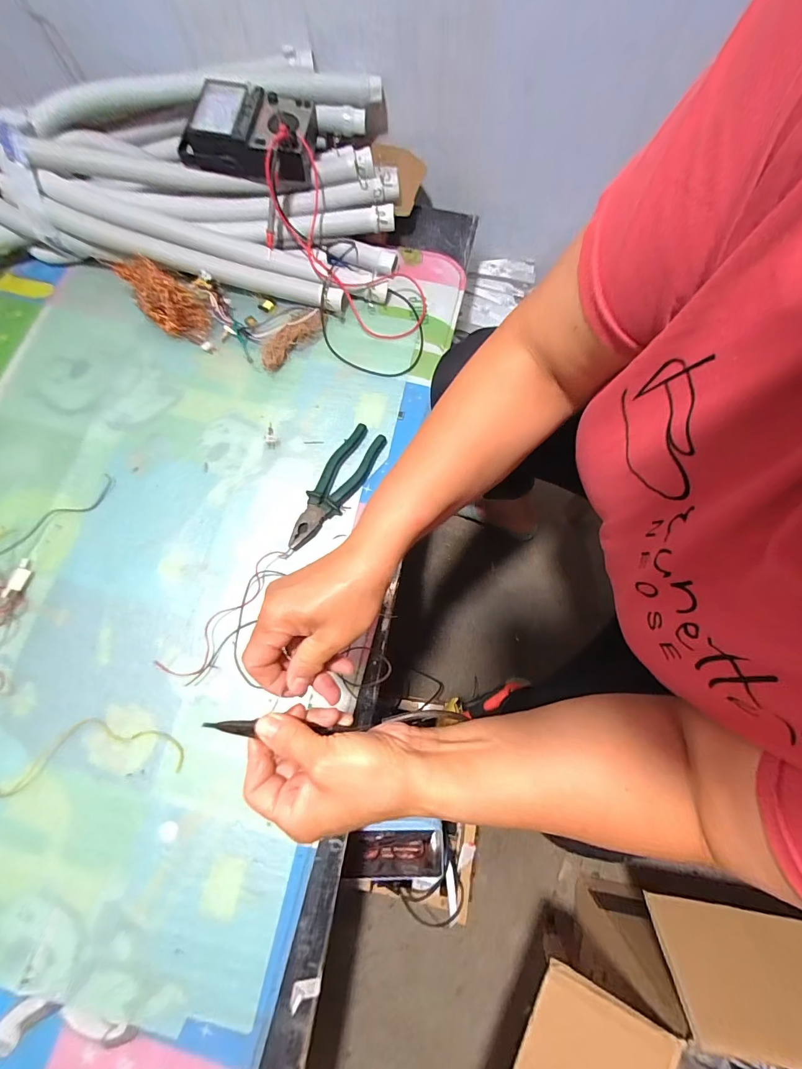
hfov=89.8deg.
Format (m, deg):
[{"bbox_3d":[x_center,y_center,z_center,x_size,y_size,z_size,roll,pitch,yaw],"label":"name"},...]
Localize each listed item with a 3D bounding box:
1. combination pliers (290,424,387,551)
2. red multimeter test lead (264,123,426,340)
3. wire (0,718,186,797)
[{"bbox_3d":[-0.089,-0.064,0.543,0.049,0.025,0.191,30,78,8],"label":"combination pliers"},{"bbox_3d":[-0.090,-0.420,0.603,0.303,0.084,0.135,44,79,-16],"label":"red multimeter test lead"},{"bbox_3d":[-0.374,0.262,0.487,0.227,0.005,0.072,-8,76,-1],"label":"wire"}]

